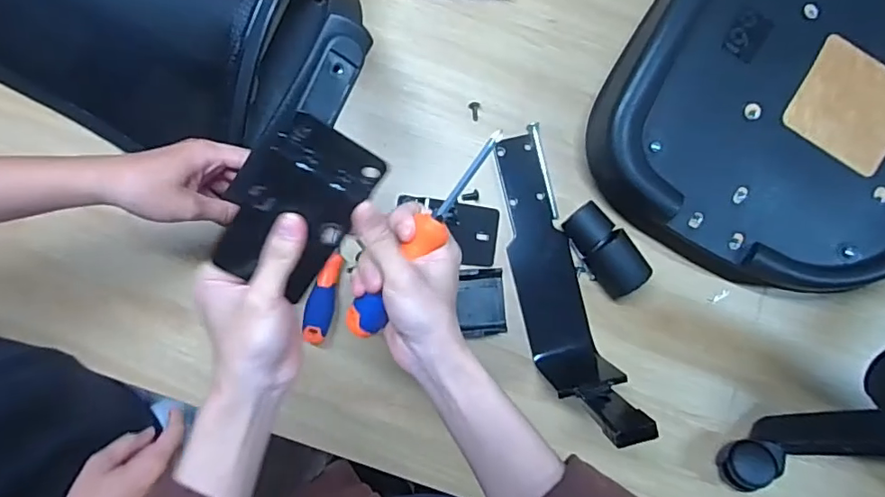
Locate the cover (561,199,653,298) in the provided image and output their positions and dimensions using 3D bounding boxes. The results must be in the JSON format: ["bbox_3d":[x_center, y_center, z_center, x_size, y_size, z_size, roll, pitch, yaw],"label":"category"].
[{"bbox_3d":[0.193,0.001,0.629,0.049,0.052,0.117,-34,88,-6],"label":"cover"}]

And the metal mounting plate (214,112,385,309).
[{"bbox_3d":[-0.100,-0.028,0.361,0.078,0.009,0.115,30,100,-19],"label":"metal mounting plate"}]

